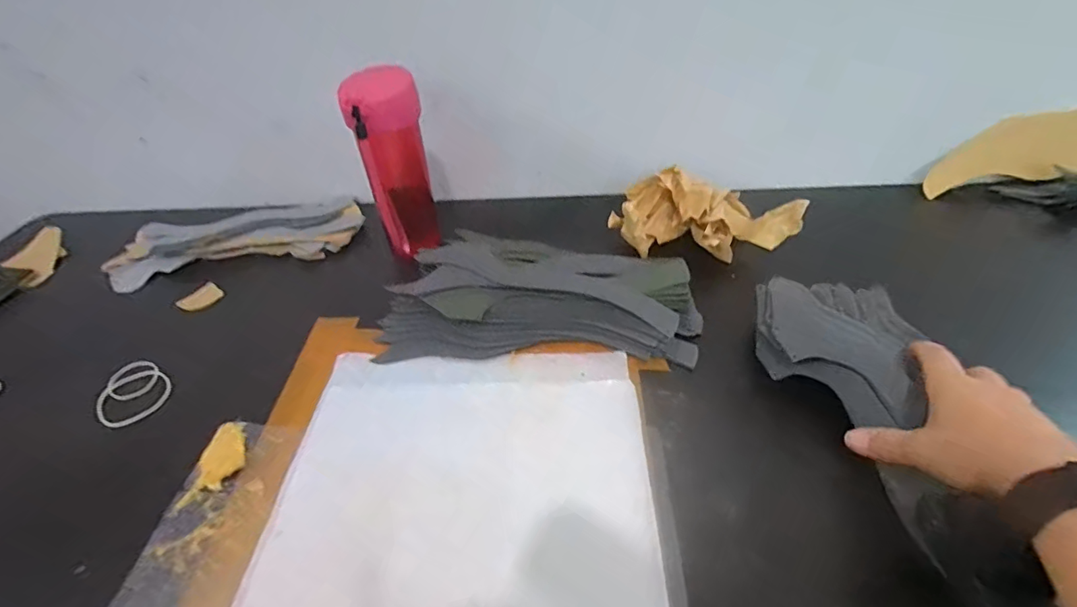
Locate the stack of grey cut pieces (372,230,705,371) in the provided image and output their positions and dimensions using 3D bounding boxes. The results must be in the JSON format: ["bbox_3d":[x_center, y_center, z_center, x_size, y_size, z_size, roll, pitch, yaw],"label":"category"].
[{"bbox_3d":[0.000,-0.013,0.501,0.300,0.047,0.160,5,42,10],"label":"stack of grey cut pieces"}]

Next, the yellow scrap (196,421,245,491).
[{"bbox_3d":[-0.245,0.116,0.407,0.030,0.012,0.057,-7,41,-3],"label":"yellow scrap"}]

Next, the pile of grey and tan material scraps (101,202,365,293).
[{"bbox_3d":[-0.385,-0.085,0.668,0.311,0.031,0.119,-11,42,-8],"label":"pile of grey and tan material scraps"}]

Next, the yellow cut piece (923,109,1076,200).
[{"bbox_3d":[0.593,-0.183,0.605,0.252,0.088,0.016,-5,28,5],"label":"yellow cut piece"}]

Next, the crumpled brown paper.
[{"bbox_3d":[0.171,-0.095,0.563,0.182,0.067,0.084,1,44,5],"label":"crumpled brown paper"}]

